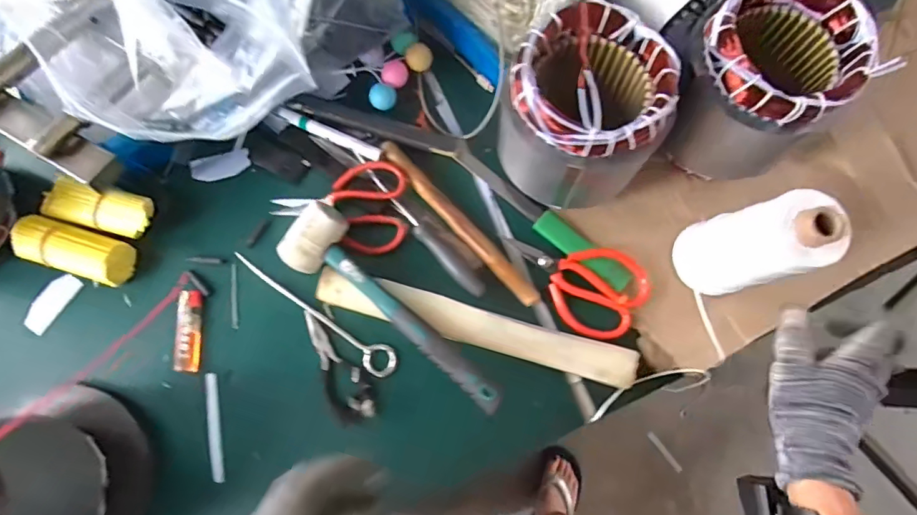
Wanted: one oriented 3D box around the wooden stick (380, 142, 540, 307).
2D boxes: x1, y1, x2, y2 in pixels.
[{"bbox_3d":[-0.001,-0.039,0.554,0.024,0.020,0.244,-43,81,-9],"label":"wooden stick"}]

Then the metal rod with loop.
[{"bbox_3d":[-0.158,0.053,0.540,0.223,0.016,0.034,38,80,8],"label":"metal rod with loop"}]

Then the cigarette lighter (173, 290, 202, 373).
[{"bbox_3d":[-0.296,0.081,0.541,0.023,0.015,0.087,-3,77,-1],"label":"cigarette lighter"}]

